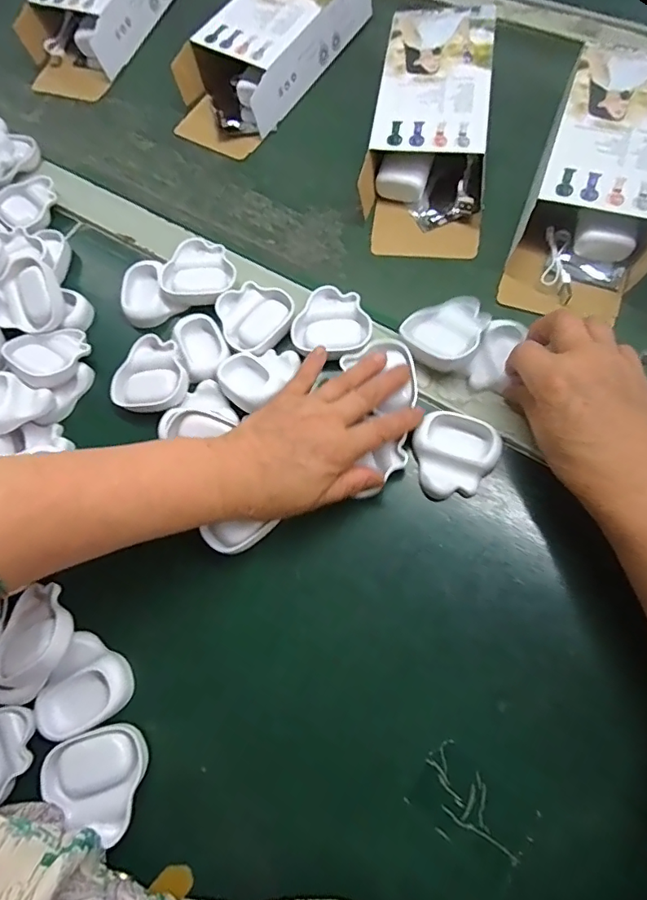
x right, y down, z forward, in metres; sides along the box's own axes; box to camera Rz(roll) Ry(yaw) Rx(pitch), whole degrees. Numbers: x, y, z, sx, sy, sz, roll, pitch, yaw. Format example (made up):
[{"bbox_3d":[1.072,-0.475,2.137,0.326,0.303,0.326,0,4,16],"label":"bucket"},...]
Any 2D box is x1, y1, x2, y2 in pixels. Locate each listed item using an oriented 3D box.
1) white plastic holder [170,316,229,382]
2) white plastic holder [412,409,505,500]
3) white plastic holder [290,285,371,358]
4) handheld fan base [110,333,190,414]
[{"bbox_3d":[-0.103,-0.088,0.421,0.038,0.015,0.064,-23,68,-9],"label":"white plastic holder"},{"bbox_3d":[0.093,0.004,0.362,0.058,0.021,0.057,23,68,10],"label":"white plastic holder"},{"bbox_3d":[0.009,-0.101,0.415,0.060,0.016,0.061,22,68,10],"label":"white plastic holder"},{"bbox_3d":[-0.139,-0.061,0.409,0.061,0.016,0.061,21,68,10],"label":"handheld fan base"}]

